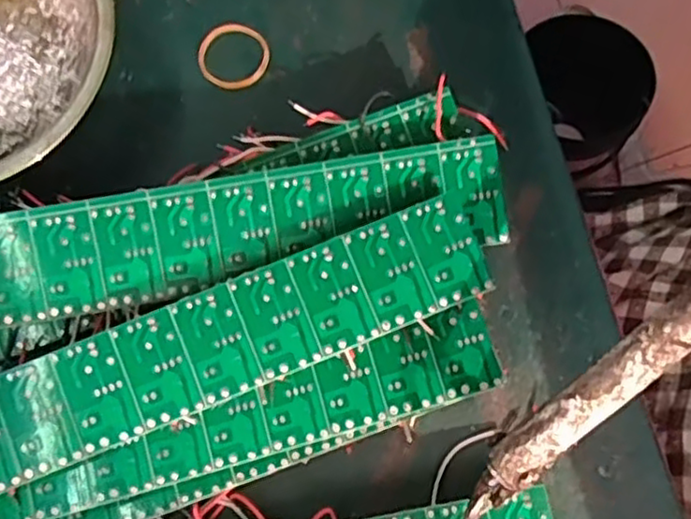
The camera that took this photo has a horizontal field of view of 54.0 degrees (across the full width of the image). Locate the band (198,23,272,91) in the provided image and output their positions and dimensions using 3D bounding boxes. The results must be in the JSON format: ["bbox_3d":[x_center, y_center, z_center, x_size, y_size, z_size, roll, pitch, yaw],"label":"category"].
[{"bbox_3d":[-0.050,-0.091,0.303,0.034,0.004,0.031,-1,74,2],"label":"band"}]

